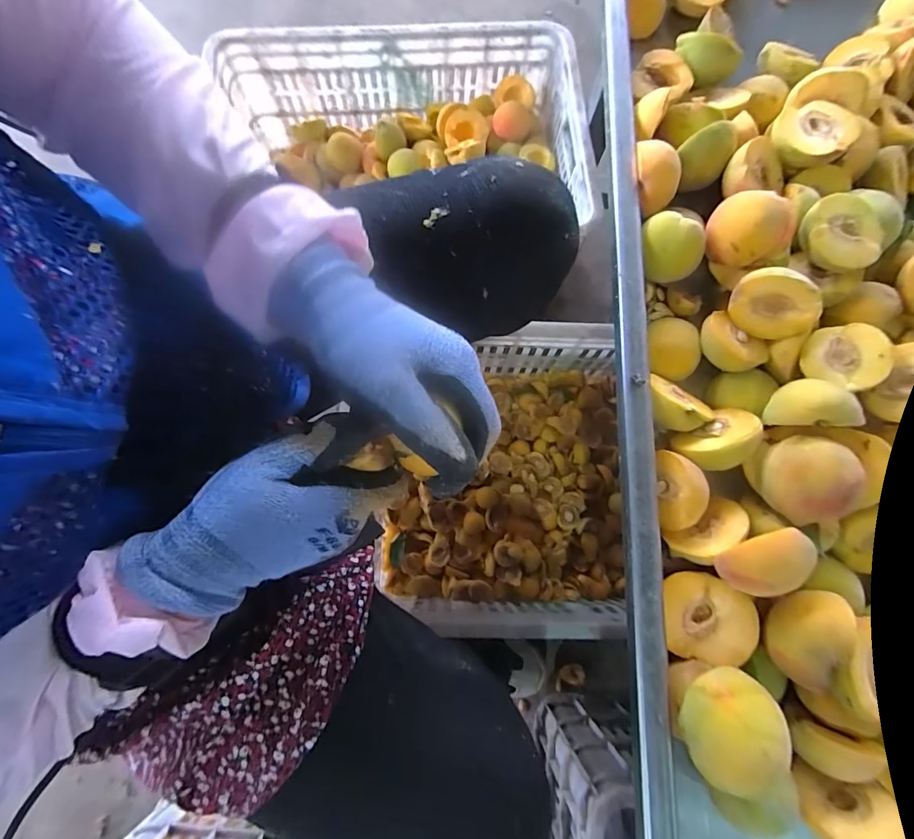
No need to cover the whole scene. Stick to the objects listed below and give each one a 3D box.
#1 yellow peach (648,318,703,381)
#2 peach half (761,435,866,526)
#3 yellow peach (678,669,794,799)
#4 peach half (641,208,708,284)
[{"bbox_3d":[0.182,-0.062,0.377,0.044,0.028,0.050,-4,77,-2],"label":"yellow peach"},{"bbox_3d":[0.245,0.042,0.313,0.049,0.035,0.051,27,78,5],"label":"peach half"},{"bbox_3d":[0.165,0.186,0.267,0.052,0.030,0.056,-5,77,-2],"label":"yellow peach"},{"bbox_3d":[0.182,-0.147,0.378,0.052,0.044,0.041,19,78,3],"label":"peach half"}]

